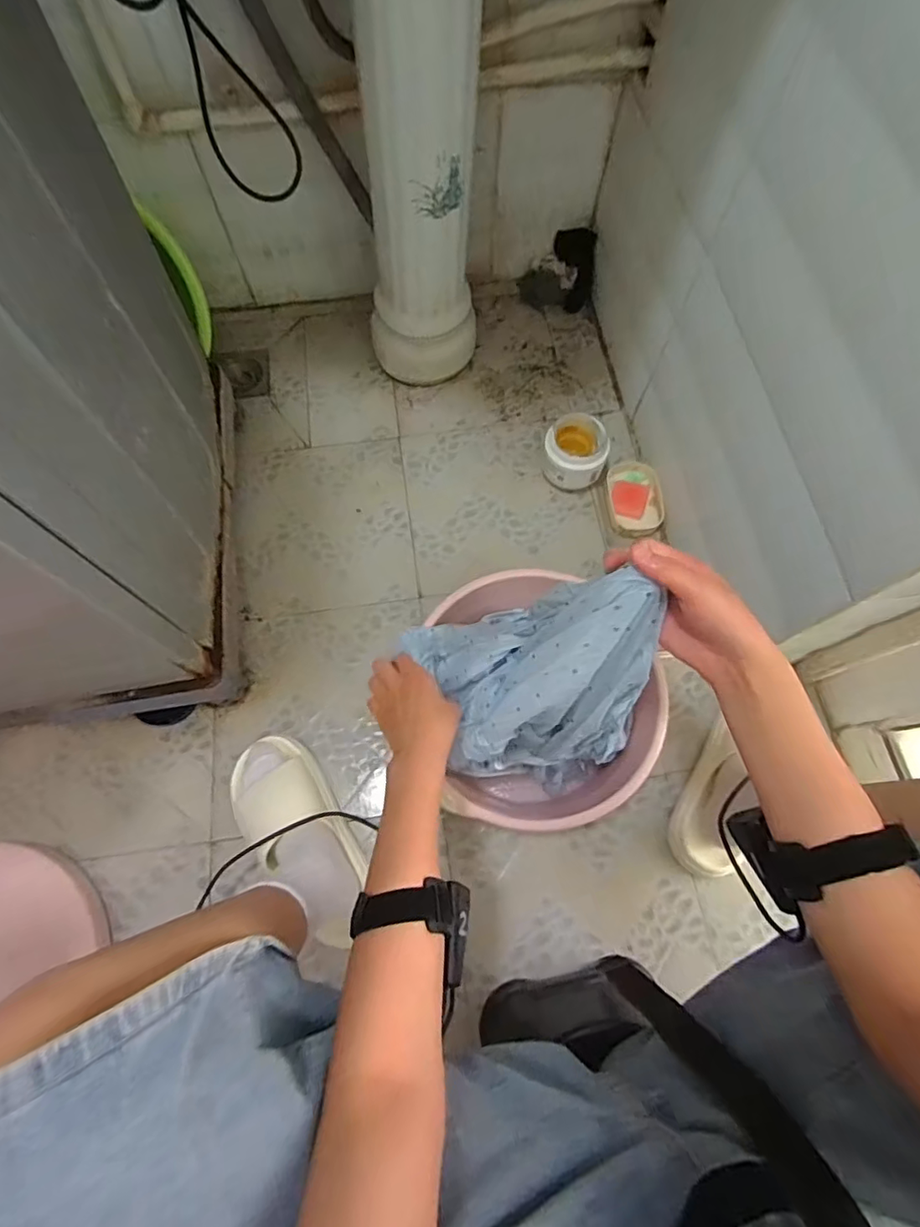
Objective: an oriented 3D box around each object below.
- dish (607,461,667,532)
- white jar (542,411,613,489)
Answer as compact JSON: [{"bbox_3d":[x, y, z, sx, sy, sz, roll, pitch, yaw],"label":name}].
[{"bbox_3d":[0.281,-0.185,0.861,0.083,0.031,0.120,-3,71,-1],"label":"dish"},{"bbox_3d":[0.187,-0.257,0.856,0.094,0.094,0.107,27,73,9],"label":"white jar"}]

